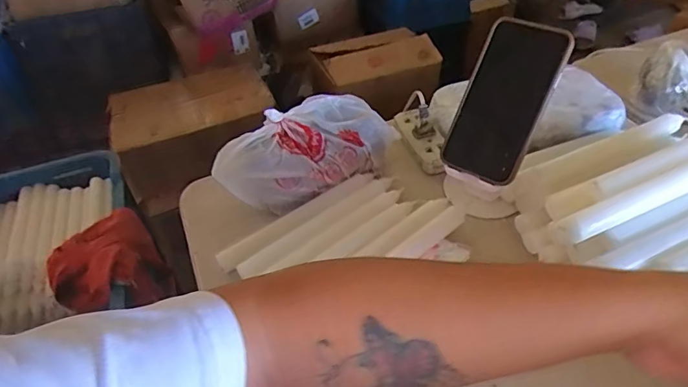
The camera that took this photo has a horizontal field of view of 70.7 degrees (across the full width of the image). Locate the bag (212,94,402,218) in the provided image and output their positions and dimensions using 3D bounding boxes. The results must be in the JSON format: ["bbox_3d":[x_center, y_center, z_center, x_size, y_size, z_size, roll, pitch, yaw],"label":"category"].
[{"bbox_3d":[-0.043,-0.048,0.570,0.211,0.083,0.099,-25,47,-17],"label":"bag"}]

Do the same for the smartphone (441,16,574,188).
[{"bbox_3d":[0.160,-0.093,0.491,0.080,0.160,0.011,28,13,33],"label":"smartphone"}]

